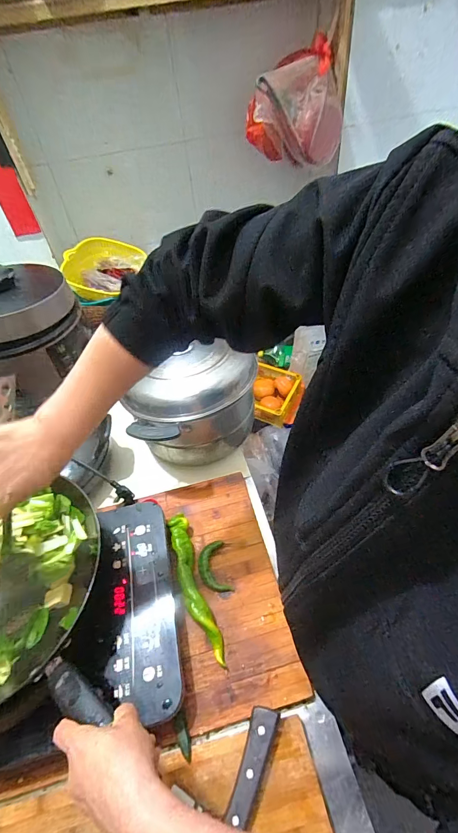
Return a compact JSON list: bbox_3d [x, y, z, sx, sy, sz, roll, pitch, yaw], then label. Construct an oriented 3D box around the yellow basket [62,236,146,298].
[{"bbox_3d":[-0.401,-0.472,1.176,0.276,0.086,0.281,2,61,-4],"label":"yellow basket"}]

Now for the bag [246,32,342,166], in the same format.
[{"bbox_3d":[0.191,-0.899,1.063,0.244,0.259,0.157,17,52,22],"label":"bag"}]

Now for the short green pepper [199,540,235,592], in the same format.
[{"bbox_3d":[-0.025,0.242,0.586,0.046,0.019,0.082,-13,47,-5],"label":"short green pepper"}]

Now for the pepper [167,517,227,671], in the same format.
[{"bbox_3d":[-0.056,0.261,0.566,0.035,0.038,0.223,-18,48,-9],"label":"pepper"}]

